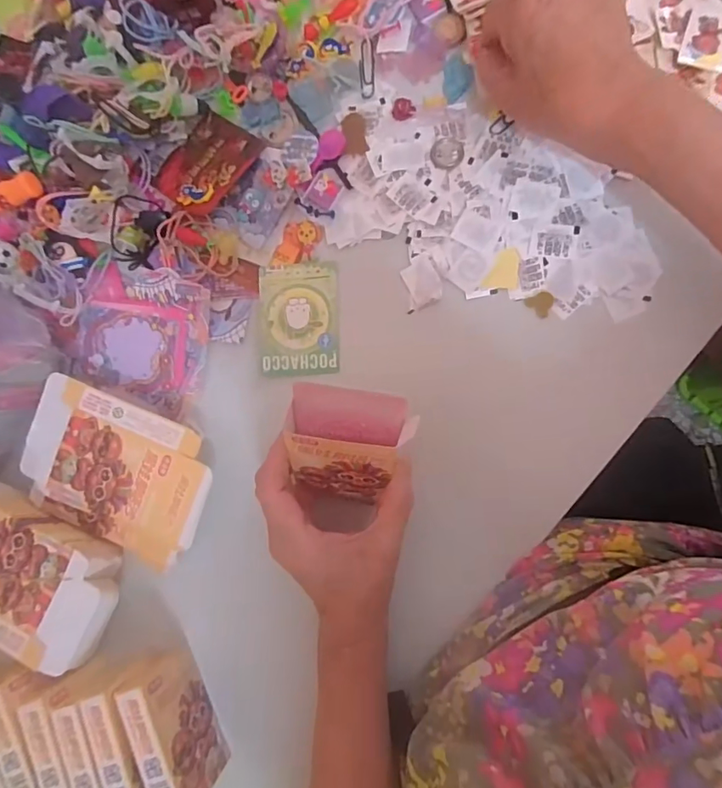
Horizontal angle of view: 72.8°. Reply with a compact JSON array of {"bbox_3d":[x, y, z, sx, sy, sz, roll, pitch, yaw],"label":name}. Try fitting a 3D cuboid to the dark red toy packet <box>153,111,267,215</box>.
[{"bbox_3d":[-0.126,-0.183,0.388,0.063,0.012,0.081,38,94,9],"label":"dark red toy packet"}]

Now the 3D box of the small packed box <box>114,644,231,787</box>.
[{"bbox_3d":[-0.129,0.234,0.345,0.023,0.066,0.090,-26,84,8],"label":"small packed box"}]

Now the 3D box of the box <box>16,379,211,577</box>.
[{"bbox_3d":[-0.188,0.062,0.380,0.152,0.034,0.113,23,92,9],"label":"box"}]

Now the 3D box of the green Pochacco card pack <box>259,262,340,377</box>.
[{"bbox_3d":[-0.048,-0.057,0.376,0.061,0.006,0.085,-3,88,9],"label":"green Pochacco card pack"}]

